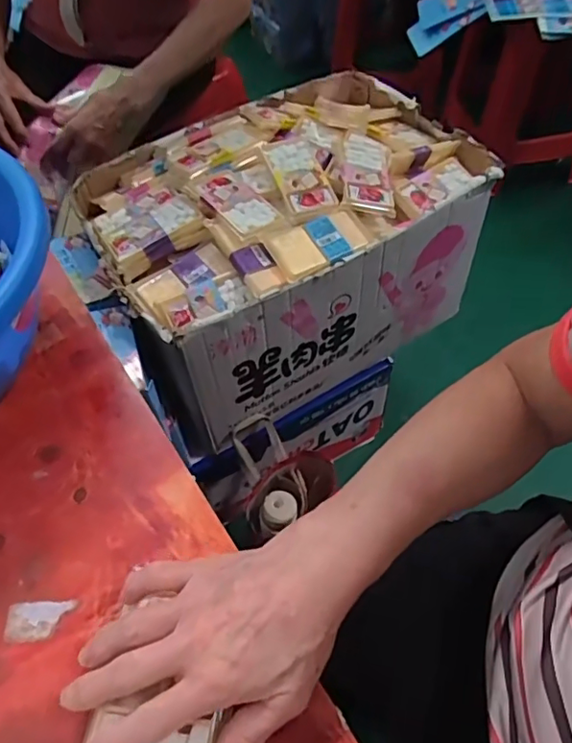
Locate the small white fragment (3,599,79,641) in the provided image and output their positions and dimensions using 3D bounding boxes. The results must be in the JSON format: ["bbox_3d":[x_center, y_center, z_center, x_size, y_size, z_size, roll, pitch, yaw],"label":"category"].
[{"bbox_3d":[-0.158,0.159,0.361,0.042,0.004,0.023,-2,54,0],"label":"small white fragment"}]

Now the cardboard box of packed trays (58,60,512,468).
[{"bbox_3d":[-0.011,-0.204,0.896,0.544,0.287,0.371,-30,59,-18],"label":"cardboard box of packed trays"}]

